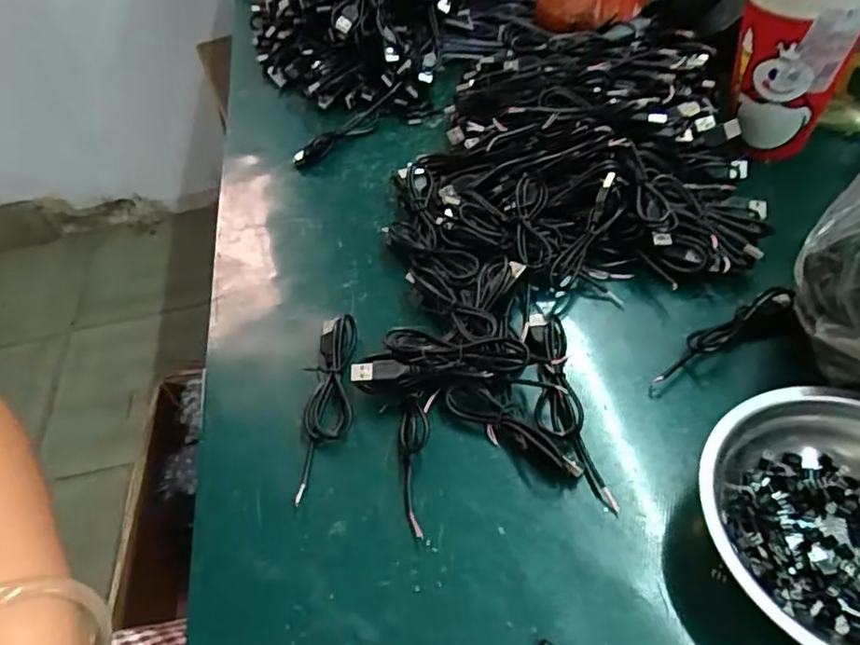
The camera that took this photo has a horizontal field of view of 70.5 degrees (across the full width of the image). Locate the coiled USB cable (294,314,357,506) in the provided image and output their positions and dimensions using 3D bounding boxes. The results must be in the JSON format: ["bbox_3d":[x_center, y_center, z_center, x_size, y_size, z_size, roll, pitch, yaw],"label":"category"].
[{"bbox_3d":[-0.058,0.043,0.350,0.026,0.013,0.117,-5,49,2],"label":"coiled USB cable"}]

